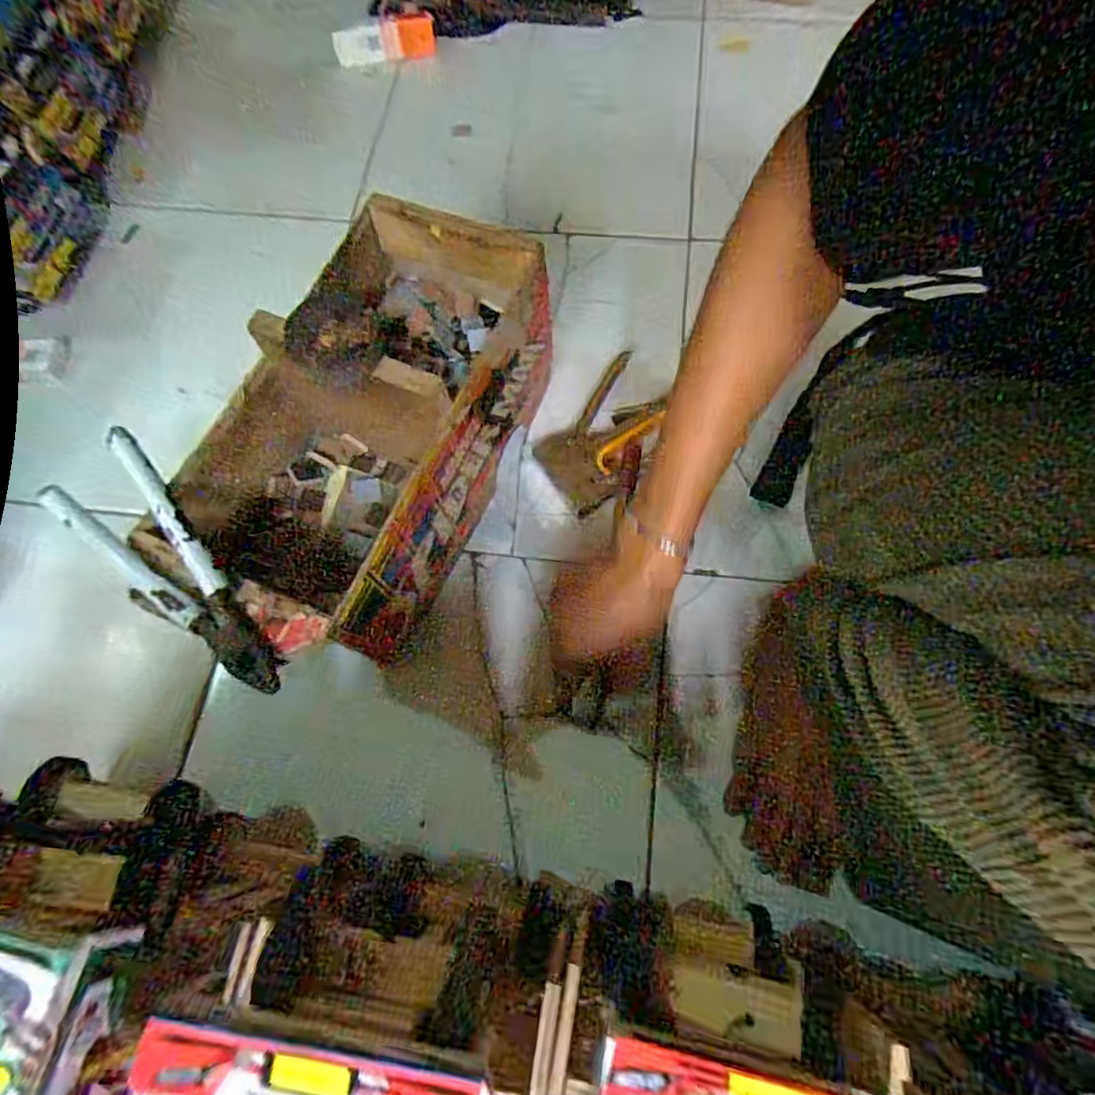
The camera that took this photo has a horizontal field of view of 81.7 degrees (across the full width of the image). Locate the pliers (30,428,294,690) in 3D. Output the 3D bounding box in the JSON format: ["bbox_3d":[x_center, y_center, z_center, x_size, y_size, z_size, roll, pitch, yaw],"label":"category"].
[{"bbox_3d":[-0.241,0.010,0.413,0.208,0.024,0.064,40,76,16],"label":"pliers"}]

